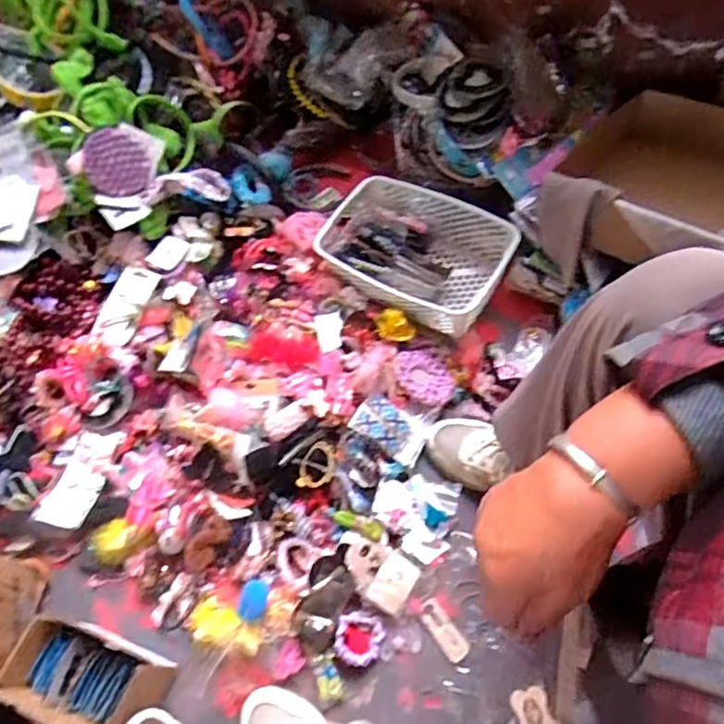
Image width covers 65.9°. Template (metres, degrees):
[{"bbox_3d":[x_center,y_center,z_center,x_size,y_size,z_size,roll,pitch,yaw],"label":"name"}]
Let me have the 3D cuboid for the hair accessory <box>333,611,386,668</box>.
[{"bbox_3d":[-0.004,0.347,0.700,0.059,0.013,0.058,22,56,-7],"label":"hair accessory"}]

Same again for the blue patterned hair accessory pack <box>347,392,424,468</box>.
[{"bbox_3d":[0.041,0.091,0.798,0.098,0.043,0.069,26,66,16],"label":"blue patterned hair accessory pack"}]

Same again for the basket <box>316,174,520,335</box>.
[{"bbox_3d":[0.079,-0.184,0.933,0.309,0.085,0.204,28,66,17],"label":"basket"}]

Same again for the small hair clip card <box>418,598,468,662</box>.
[{"bbox_3d":[0.104,0.342,0.711,0.029,0.015,0.075,-34,65,-14],"label":"small hair clip card"}]

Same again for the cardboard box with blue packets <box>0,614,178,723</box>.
[{"bbox_3d":[-0.315,0.366,0.649,0.152,0.111,0.091,18,64,12],"label":"cardboard box with blue packets"}]

